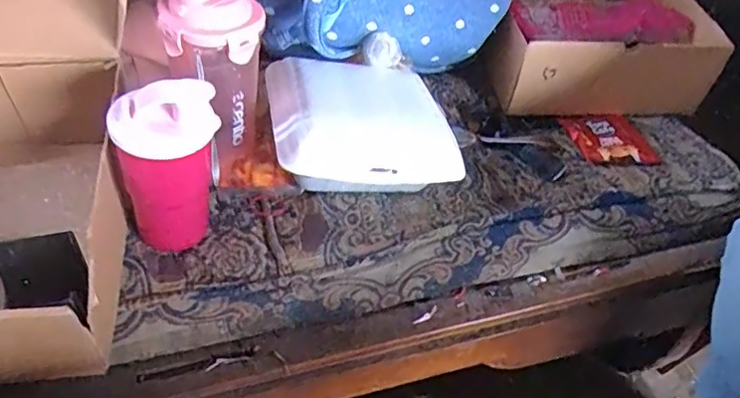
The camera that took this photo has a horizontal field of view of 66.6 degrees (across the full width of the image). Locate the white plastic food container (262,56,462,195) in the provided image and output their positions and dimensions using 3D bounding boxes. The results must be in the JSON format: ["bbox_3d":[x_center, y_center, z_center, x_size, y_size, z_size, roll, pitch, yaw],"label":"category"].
[{"bbox_3d":[-0.011,-0.075,0.583,0.179,0.080,0.181,-7,49,-13],"label":"white plastic food container"}]

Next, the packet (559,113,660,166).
[{"bbox_3d":[0.285,-0.071,0.674,0.088,0.010,0.091,-2,48,-9],"label":"packet"}]

